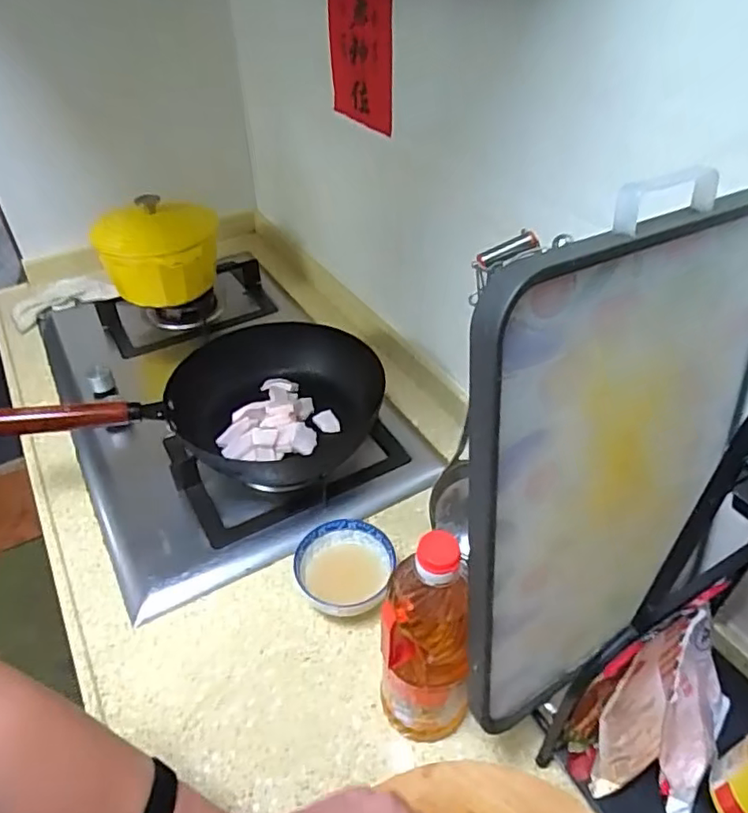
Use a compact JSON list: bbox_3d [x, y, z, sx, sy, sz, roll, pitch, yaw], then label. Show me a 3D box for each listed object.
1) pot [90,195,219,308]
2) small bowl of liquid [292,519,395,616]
[{"bbox_3d":[-0.359,-0.273,1.016,0.178,0.146,0.194,-8,42,-8],"label":"pot"},{"bbox_3d":[-0.035,0.188,0.680,0.105,0.048,0.110,0,42,0],"label":"small bowl of liquid"}]

